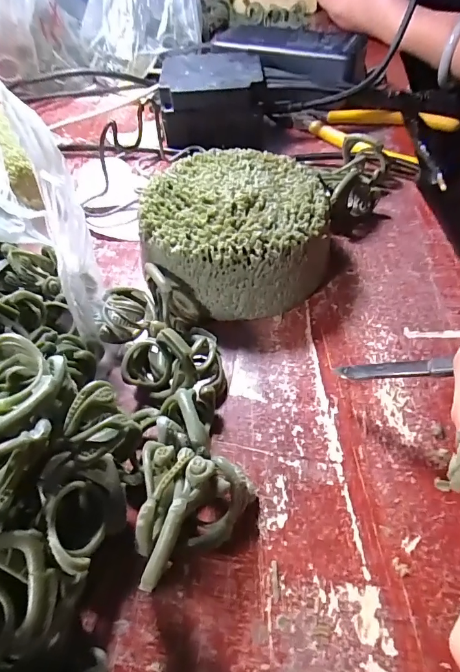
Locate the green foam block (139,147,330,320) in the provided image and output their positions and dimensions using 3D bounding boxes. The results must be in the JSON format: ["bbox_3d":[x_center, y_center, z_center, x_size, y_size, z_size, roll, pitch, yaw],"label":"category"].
[{"bbox_3d":[0.003,-0.061,0.231,0.099,0.046,0.100,-5,51,-1],"label":"green foam block"}]

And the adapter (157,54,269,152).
[{"bbox_3d":[-0.014,-0.190,0.331,0.079,0.049,0.075,-5,51,-1],"label":"adapter"}]

